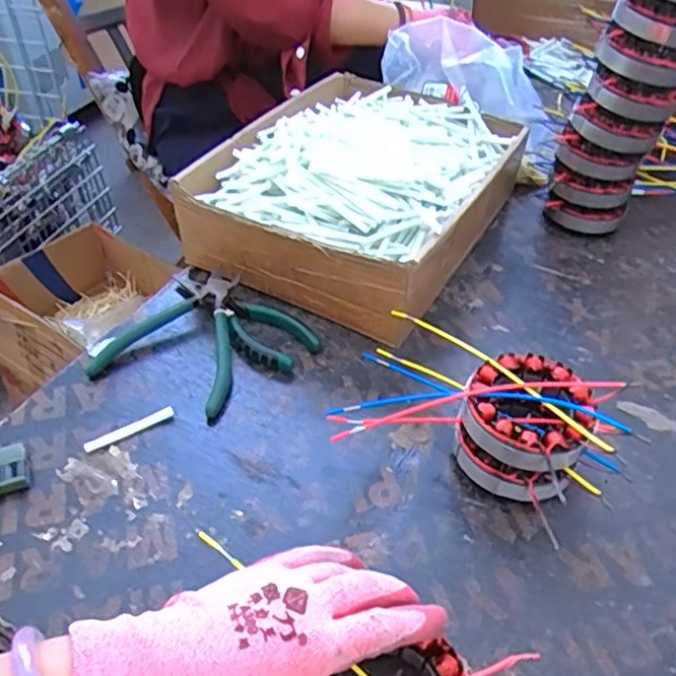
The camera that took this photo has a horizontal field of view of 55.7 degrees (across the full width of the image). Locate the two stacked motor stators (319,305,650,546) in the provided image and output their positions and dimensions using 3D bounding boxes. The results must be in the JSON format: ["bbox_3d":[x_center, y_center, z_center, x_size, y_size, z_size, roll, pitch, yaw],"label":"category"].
[{"bbox_3d":[0.100,0.055,0.454,0.179,0.065,0.106,21,47,21],"label":"two stacked motor stators"}]

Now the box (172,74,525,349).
[{"bbox_3d":[0.028,-0.154,0.646,0.238,0.111,0.312,21,47,20],"label":"box"}]

